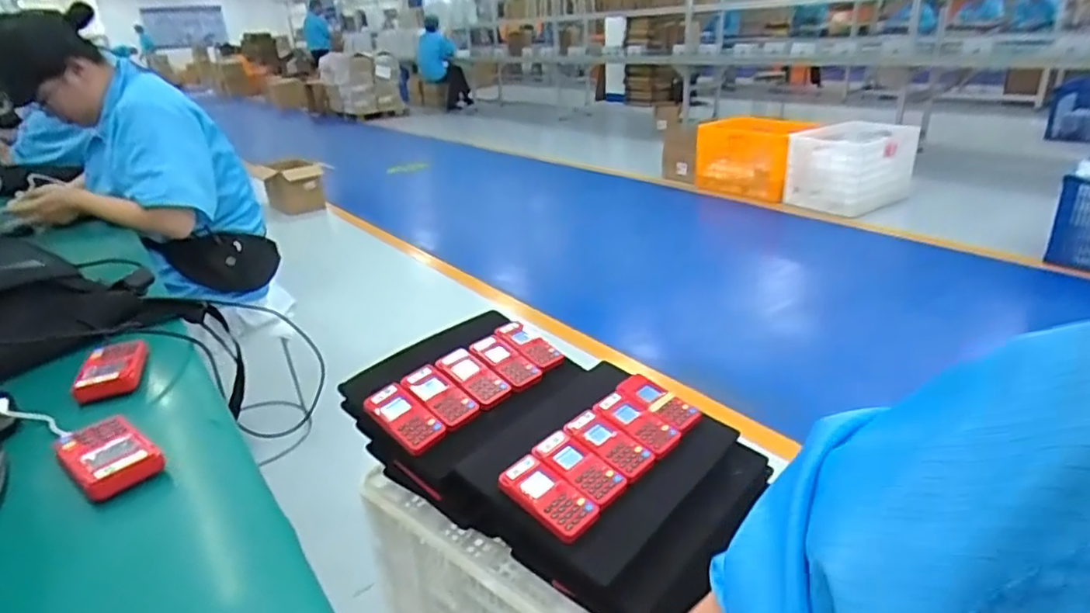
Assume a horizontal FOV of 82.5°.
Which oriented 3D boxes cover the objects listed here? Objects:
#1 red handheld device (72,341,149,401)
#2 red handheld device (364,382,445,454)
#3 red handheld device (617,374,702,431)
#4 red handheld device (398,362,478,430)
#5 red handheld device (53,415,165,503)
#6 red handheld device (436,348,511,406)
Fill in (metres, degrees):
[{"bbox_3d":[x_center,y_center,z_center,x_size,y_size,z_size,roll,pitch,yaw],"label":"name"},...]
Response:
[{"bbox_3d":[-0.516,0.072,0.745,0.067,0.027,0.117,-12,25,-21],"label":"red handheld device"},{"bbox_3d":[-0.205,0.163,0.905,0.125,0.024,0.063,35,50,23],"label":"red handheld device"},{"bbox_3d":[0.169,0.141,0.931,0.126,0.012,0.062,30,37,29],"label":"red handheld device"},{"bbox_3d":[-0.164,0.138,0.959,0.128,0.028,0.066,33,39,28],"label":"red handheld device"},{"bbox_3d":[-0.413,0.138,0.585,0.108,0.027,0.060,15,29,35],"label":"red handheld device"},{"bbox_3d":[-0.116,0.108,0.981,0.131,0.016,0.063,33,39,27],"label":"red handheld device"}]

